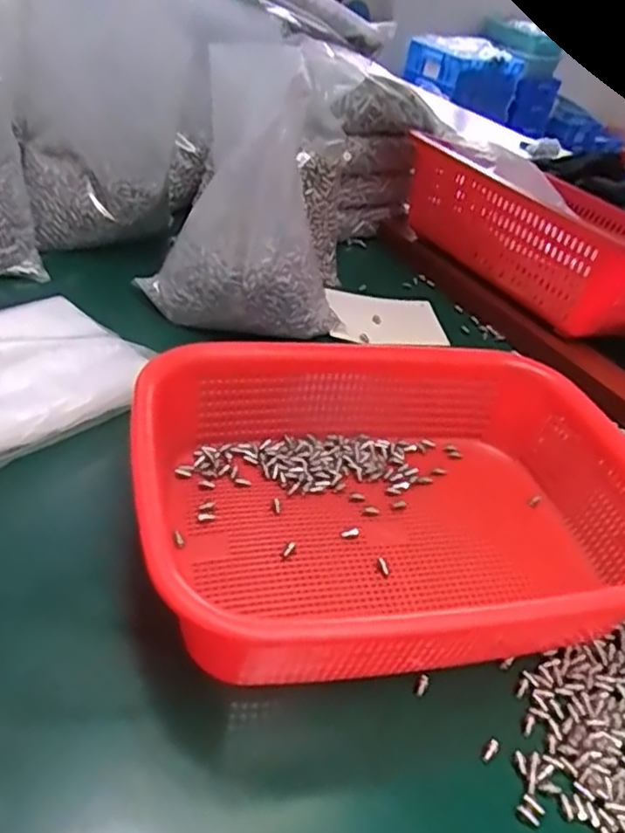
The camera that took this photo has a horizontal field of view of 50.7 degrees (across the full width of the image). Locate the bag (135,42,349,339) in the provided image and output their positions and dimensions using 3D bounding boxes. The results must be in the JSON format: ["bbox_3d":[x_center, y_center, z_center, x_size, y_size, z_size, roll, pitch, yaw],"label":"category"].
[{"bbox_3d":[-0.044,-0.153,0.488,0.145,0.181,0.065,-3,39,-18],"label":"bag"}]

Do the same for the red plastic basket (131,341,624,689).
[{"bbox_3d":[0.050,0.043,0.367,0.280,0.107,0.196,0,38,-14],"label":"red plastic basket"}]

